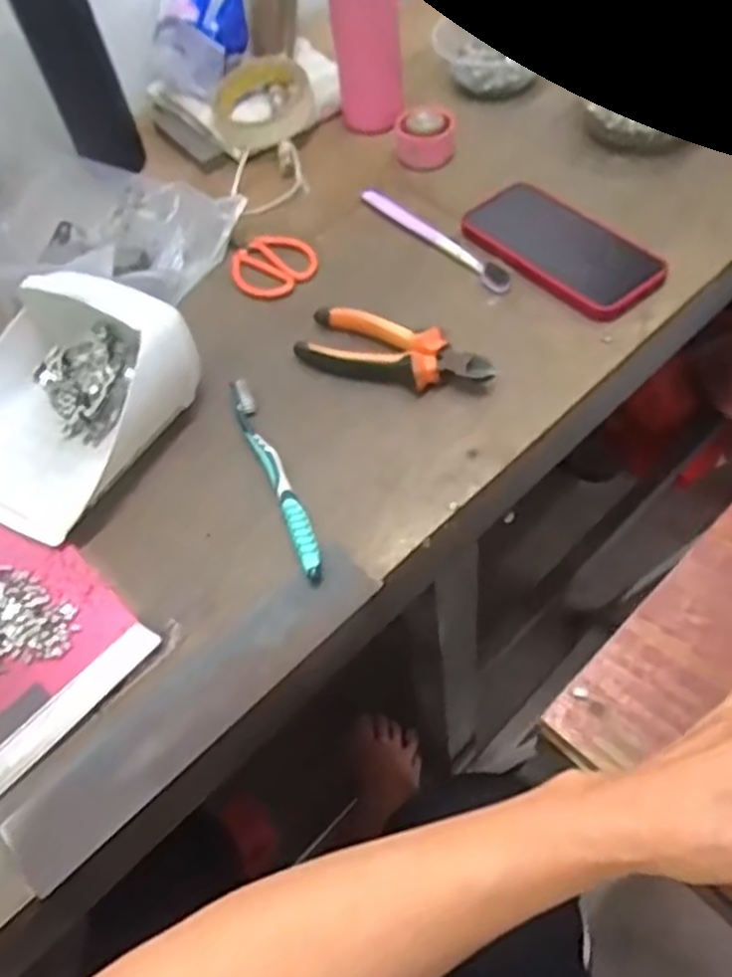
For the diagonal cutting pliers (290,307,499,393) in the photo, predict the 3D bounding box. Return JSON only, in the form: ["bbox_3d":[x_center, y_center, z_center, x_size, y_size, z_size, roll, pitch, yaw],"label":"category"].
[{"bbox_3d":[0.021,-0.103,0.576,0.149,0.029,0.046,21,61,17],"label":"diagonal cutting pliers"}]

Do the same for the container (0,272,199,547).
[{"bbox_3d":[-0.222,-0.068,0.540,0.157,0.076,0.174,21,61,17],"label":"container"}]

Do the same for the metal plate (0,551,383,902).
[{"bbox_3d":[-0.097,0.124,0.448,0.244,0.006,0.050,-41,63,-19],"label":"metal plate"}]

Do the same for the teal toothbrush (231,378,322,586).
[{"bbox_3d":[-0.064,-0.013,0.528,0.016,0.018,0.180,-21,58,-9],"label":"teal toothbrush"}]

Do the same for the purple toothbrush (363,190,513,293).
[{"bbox_3d":[0.059,-0.216,0.658,0.019,0.007,0.176,-36,61,-17],"label":"purple toothbrush"}]

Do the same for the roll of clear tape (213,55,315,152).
[{"bbox_3d":[-0.103,-0.382,0.759,0.099,0.039,0.109,-21,58,-9],"label":"roll of clear tape"}]

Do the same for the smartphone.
[{"bbox_3d":[0.160,-0.200,0.631,0.086,0.013,0.171,-38,62,-18],"label":"smartphone"}]

